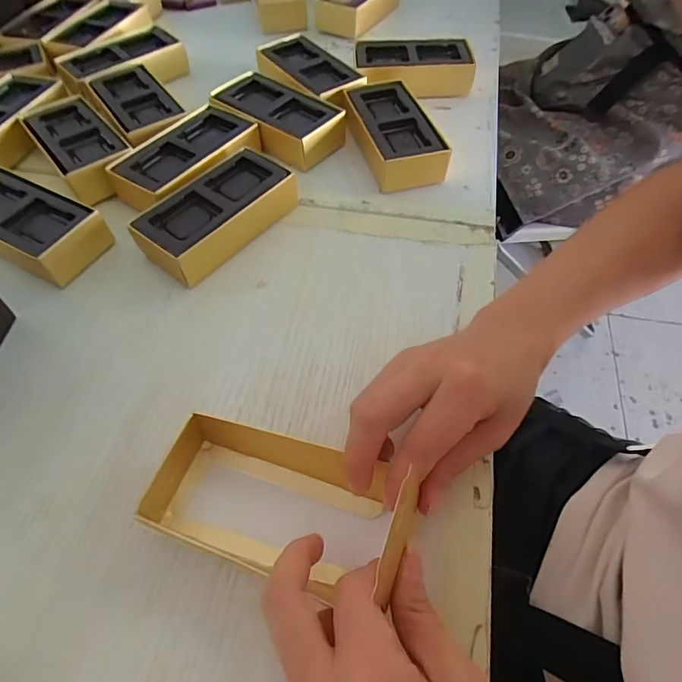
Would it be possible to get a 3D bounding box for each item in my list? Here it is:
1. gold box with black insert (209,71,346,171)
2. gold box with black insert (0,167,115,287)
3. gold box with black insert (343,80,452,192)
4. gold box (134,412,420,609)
[{"bbox_3d":[-0.056,-0.198,0.406,0.121,0.034,0.059,33,63,21],"label":"gold box with black insert"},{"bbox_3d":[-0.234,-0.085,0.336,0.120,0.033,0.057,26,61,17],"label":"gold box with black insert"},{"bbox_3d":[0.044,-0.177,0.390,0.061,0.033,0.121,-15,57,-9],"label":"gold box with black insert"},{"bbox_3d":[-0.031,0.080,0.229,0.129,0.032,0.064,14,58,3],"label":"gold box"}]

